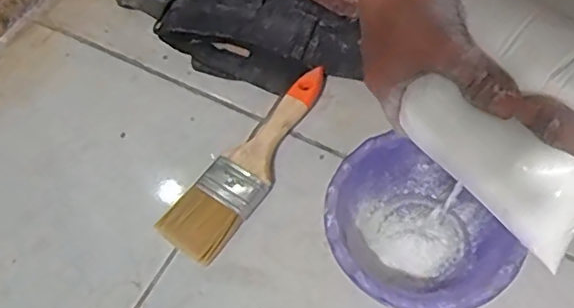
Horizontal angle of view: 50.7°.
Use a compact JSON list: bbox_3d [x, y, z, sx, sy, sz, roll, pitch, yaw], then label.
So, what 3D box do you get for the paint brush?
[{"bbox_3d":[-0.027,0.004,0.481,0.050,0.023,0.180,30,66,20],"label":"paint brush"}]

